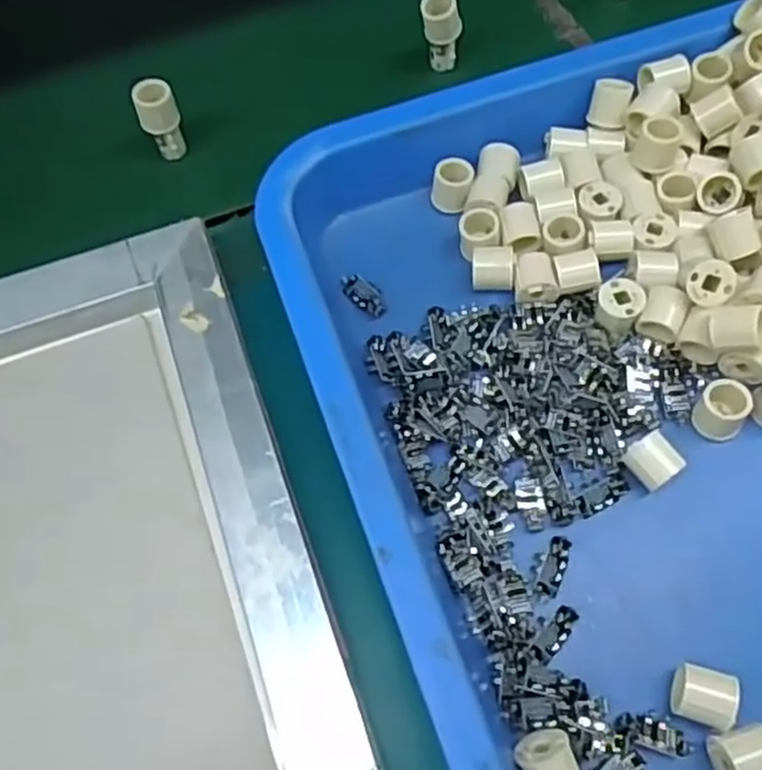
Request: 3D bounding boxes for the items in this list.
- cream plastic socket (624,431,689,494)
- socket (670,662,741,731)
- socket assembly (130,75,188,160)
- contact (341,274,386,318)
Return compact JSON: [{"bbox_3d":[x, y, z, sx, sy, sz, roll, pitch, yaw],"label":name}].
[{"bbox_3d":[0.109,0.031,0.305,0.019,0.022,0.018,-30,67,-11],"label":"cream plastic socket"},{"bbox_3d":[0.116,0.112,0.274,0.020,0.019,0.018,16,67,10],"label":"socket"},{"bbox_3d":[-0.114,-0.137,0.394,0.019,0.038,0.017,-17,65,-5],"label":"socket assembly"},{"bbox_3d":[-0.008,-0.044,0.359,0.013,0.004,0.028,-41,69,-15],"label":"contact"}]

